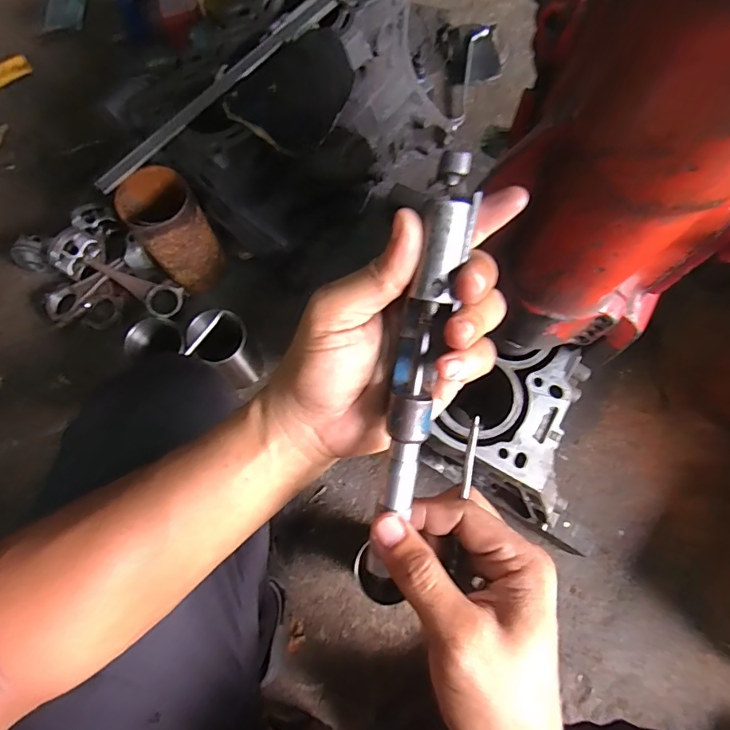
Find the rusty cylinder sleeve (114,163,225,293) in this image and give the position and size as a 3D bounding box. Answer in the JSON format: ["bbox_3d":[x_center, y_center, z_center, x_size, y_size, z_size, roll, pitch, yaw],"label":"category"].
[{"bbox_3d":[-0.283,-0.198,0.722,0.093,0.195,0.102,-34,77,-10],"label":"rusty cylinder sleeve"}]

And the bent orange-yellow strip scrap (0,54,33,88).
[{"bbox_3d":[-0.703,-0.564,0.918,0.110,0.024,0.050,-37,78,-25],"label":"bent orange-yellow strip scrap"}]

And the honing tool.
[{"bbox_3d":[0.025,0.005,0.226,0.021,0.022,0.197,10,100,2],"label":"honing tool"}]

